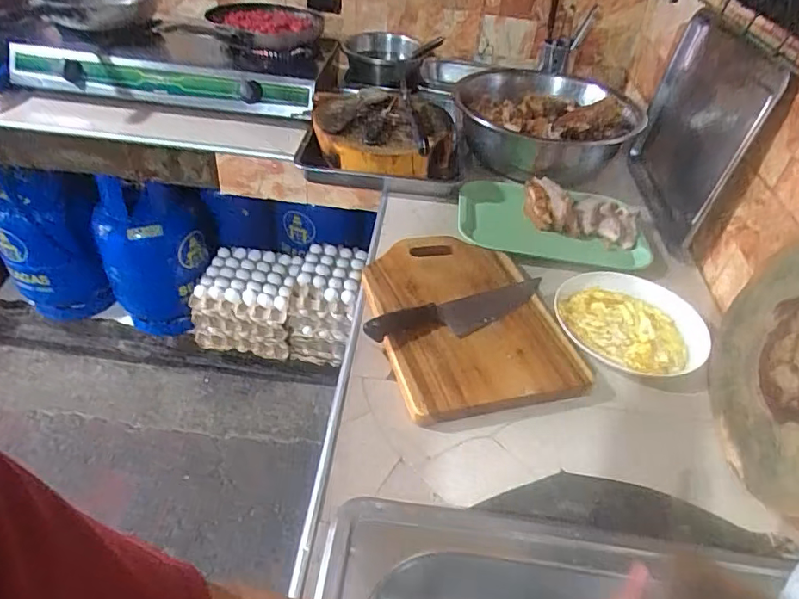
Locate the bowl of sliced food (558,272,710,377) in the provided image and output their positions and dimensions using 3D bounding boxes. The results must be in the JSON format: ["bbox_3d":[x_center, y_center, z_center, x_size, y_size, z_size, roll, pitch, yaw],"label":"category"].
[{"bbox_3d":[0.346,0.038,0.811,0.225,0.042,0.208,3,41,-3],"label":"bowl of sliced food"}]

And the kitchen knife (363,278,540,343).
[{"bbox_3d":[0.095,0.019,0.763,0.296,0.023,0.066,-15,45,-22],"label":"kitchen knife"}]

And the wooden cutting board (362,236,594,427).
[{"bbox_3d":[0.095,0.019,0.785,0.255,0.023,0.355,-7,42,-15],"label":"wooden cutting board"}]

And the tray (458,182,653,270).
[{"bbox_3d":[0.277,-0.124,0.994,0.346,0.047,0.236,10,41,4],"label":"tray"}]

